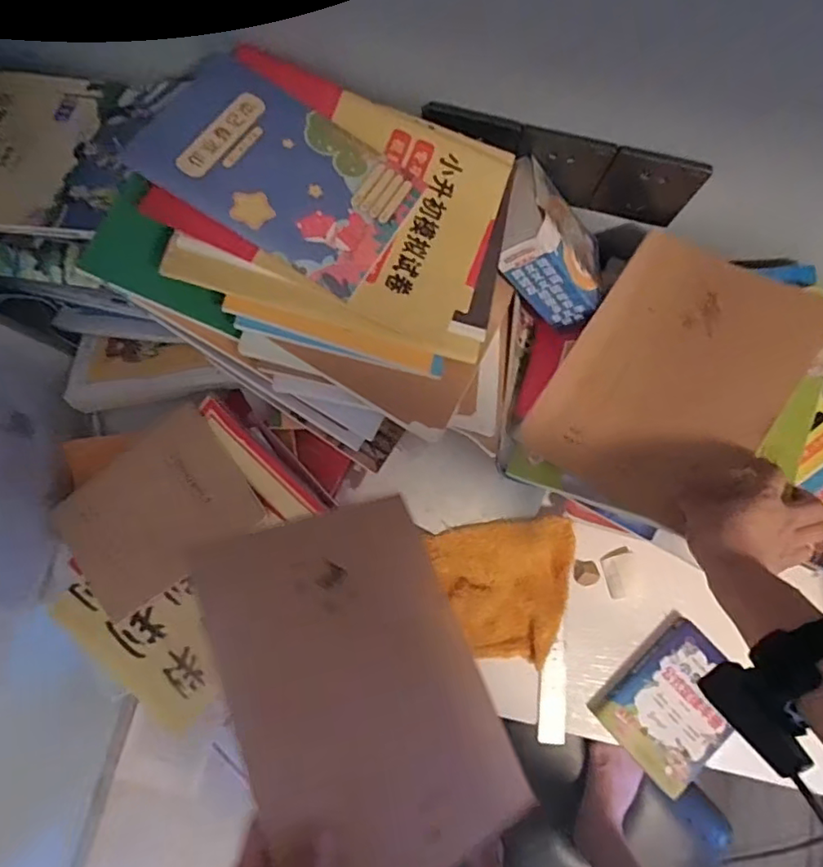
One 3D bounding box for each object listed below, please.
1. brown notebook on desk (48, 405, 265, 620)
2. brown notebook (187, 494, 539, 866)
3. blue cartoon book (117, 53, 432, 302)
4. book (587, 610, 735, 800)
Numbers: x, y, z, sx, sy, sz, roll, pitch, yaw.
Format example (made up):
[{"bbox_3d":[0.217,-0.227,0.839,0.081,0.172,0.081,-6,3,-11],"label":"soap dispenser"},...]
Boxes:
[{"bbox_3d":[-0.264,0.083,0.591,0.208,0.008,0.138,-36,86,10],"label":"brown notebook on desk"},{"bbox_3d":[-0.031,0.175,0.404,0.179,0.016,0.247,-13,69,-33],"label":"brown notebook"},{"bbox_3d":[-0.108,-0.218,0.475,0.216,0.011,0.140,34,70,-3],"label":"blue cartoon book"},{"bbox_3d":[0.278,0.283,0.605,0.144,0.027,0.119,-41,82,-8],"label":"book"}]

